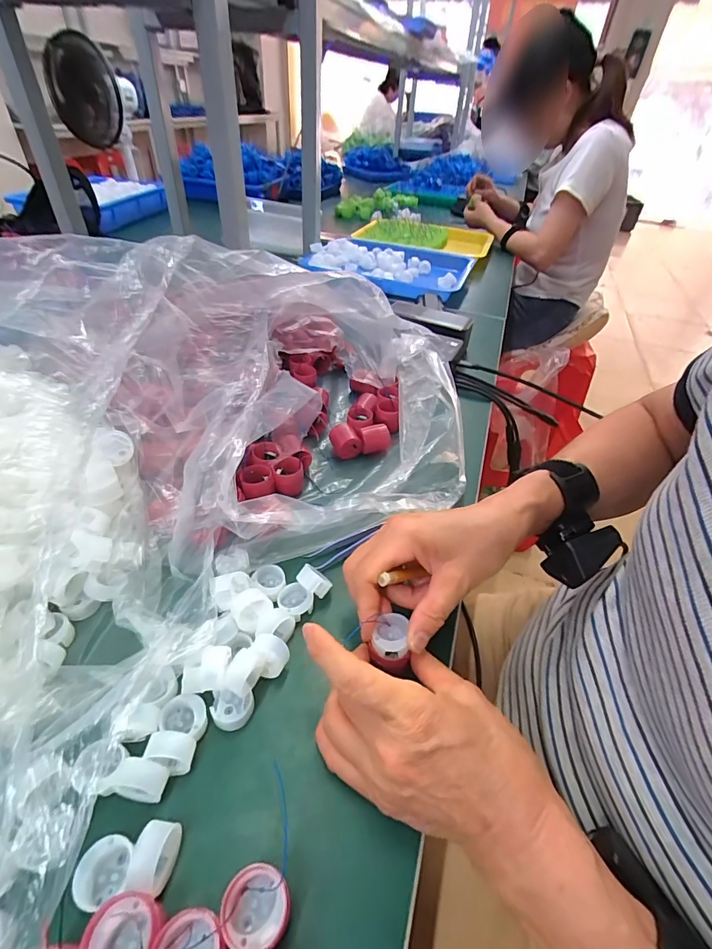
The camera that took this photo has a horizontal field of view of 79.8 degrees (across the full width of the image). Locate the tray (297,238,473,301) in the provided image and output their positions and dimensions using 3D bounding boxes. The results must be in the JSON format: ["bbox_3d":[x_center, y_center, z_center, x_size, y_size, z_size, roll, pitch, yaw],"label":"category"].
[{"bbox_3d":[0.074,-0.459,0.931,0.333,0.037,0.285,17,44,13],"label":"tray"}]

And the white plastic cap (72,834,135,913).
[{"bbox_3d":[-0.125,0.197,0.211,0.021,0.013,0.026,0,42,-5],"label":"white plastic cap"}]

